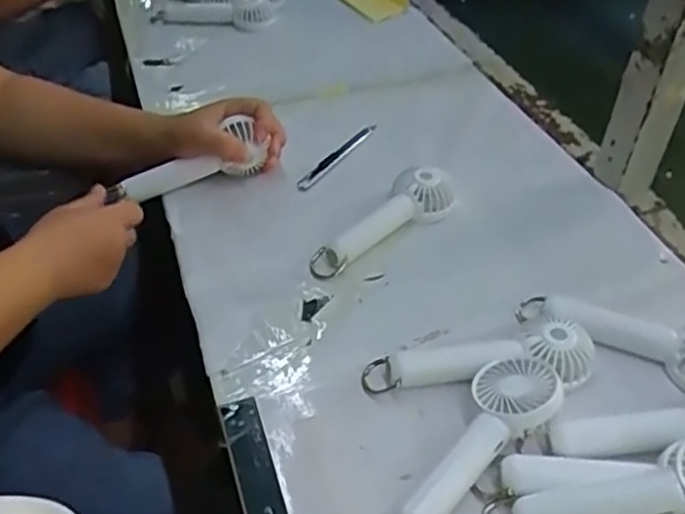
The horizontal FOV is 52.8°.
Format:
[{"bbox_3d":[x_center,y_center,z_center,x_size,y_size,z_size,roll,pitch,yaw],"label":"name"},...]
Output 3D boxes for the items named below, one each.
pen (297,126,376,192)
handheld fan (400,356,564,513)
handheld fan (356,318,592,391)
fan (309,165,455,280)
[{"bbox_3d":[-0.003,-0.106,0.709,0.013,0.007,0.137,27,51,20],"label":"pen"},{"bbox_3d":[0.084,0.124,0.430,0.056,0.038,0.170,26,49,26],"label":"handheld fan"},{"bbox_3d":[0.098,0.075,0.490,0.162,0.029,0.049,-4,47,-8],"label":"handheld fan"},{"bbox_3d":[0.032,-0.035,0.610,0.151,0.033,0.050,-27,54,-26],"label":"fan"}]

